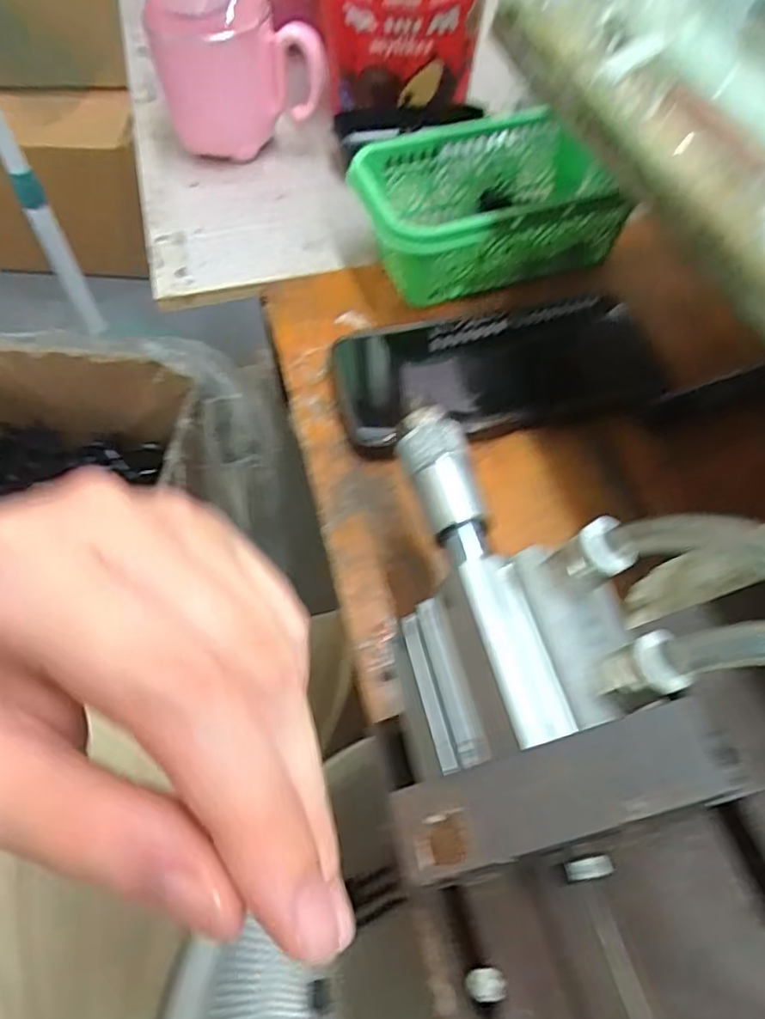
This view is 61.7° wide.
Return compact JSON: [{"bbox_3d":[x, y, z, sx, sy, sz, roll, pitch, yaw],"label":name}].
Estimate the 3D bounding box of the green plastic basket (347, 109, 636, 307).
[{"bbox_3d":[0.057,-0.172,0.376,0.137,0.061,0.090,-19,59,-12],"label":"green plastic basket"}]

